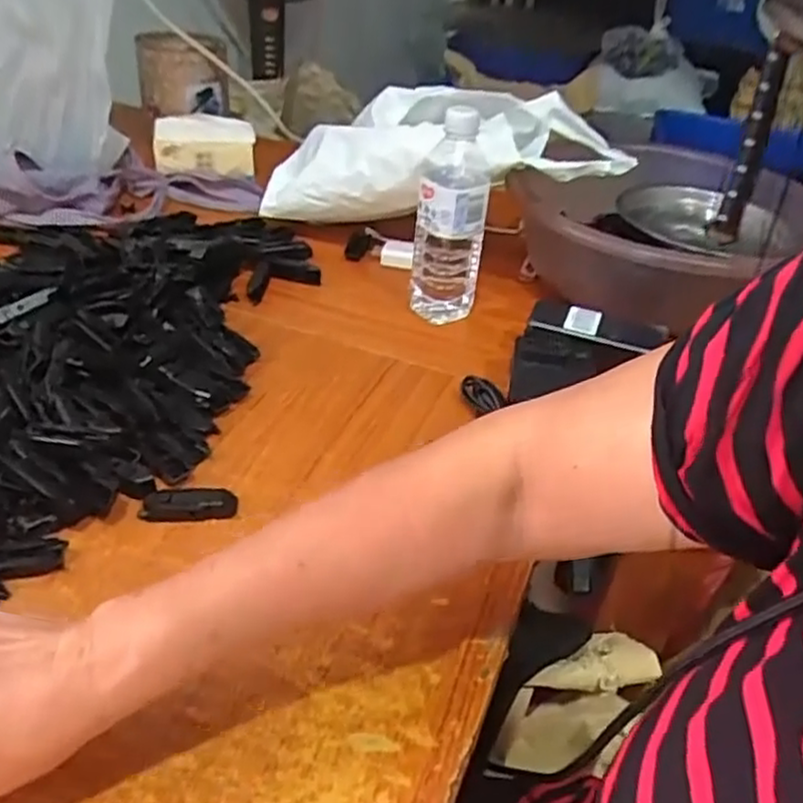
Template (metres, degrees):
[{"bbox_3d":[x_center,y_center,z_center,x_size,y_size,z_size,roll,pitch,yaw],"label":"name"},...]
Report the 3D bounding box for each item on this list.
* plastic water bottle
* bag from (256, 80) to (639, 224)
[{"bbox_3d":[0.052,-0.180,0.726,0.071,0.205,0.070,7,37,0],"label":"plastic water bottle"},{"bbox_3d":[0.012,-0.275,0.799,0.443,0.120,0.153,0,31,27],"label":"bag"}]

